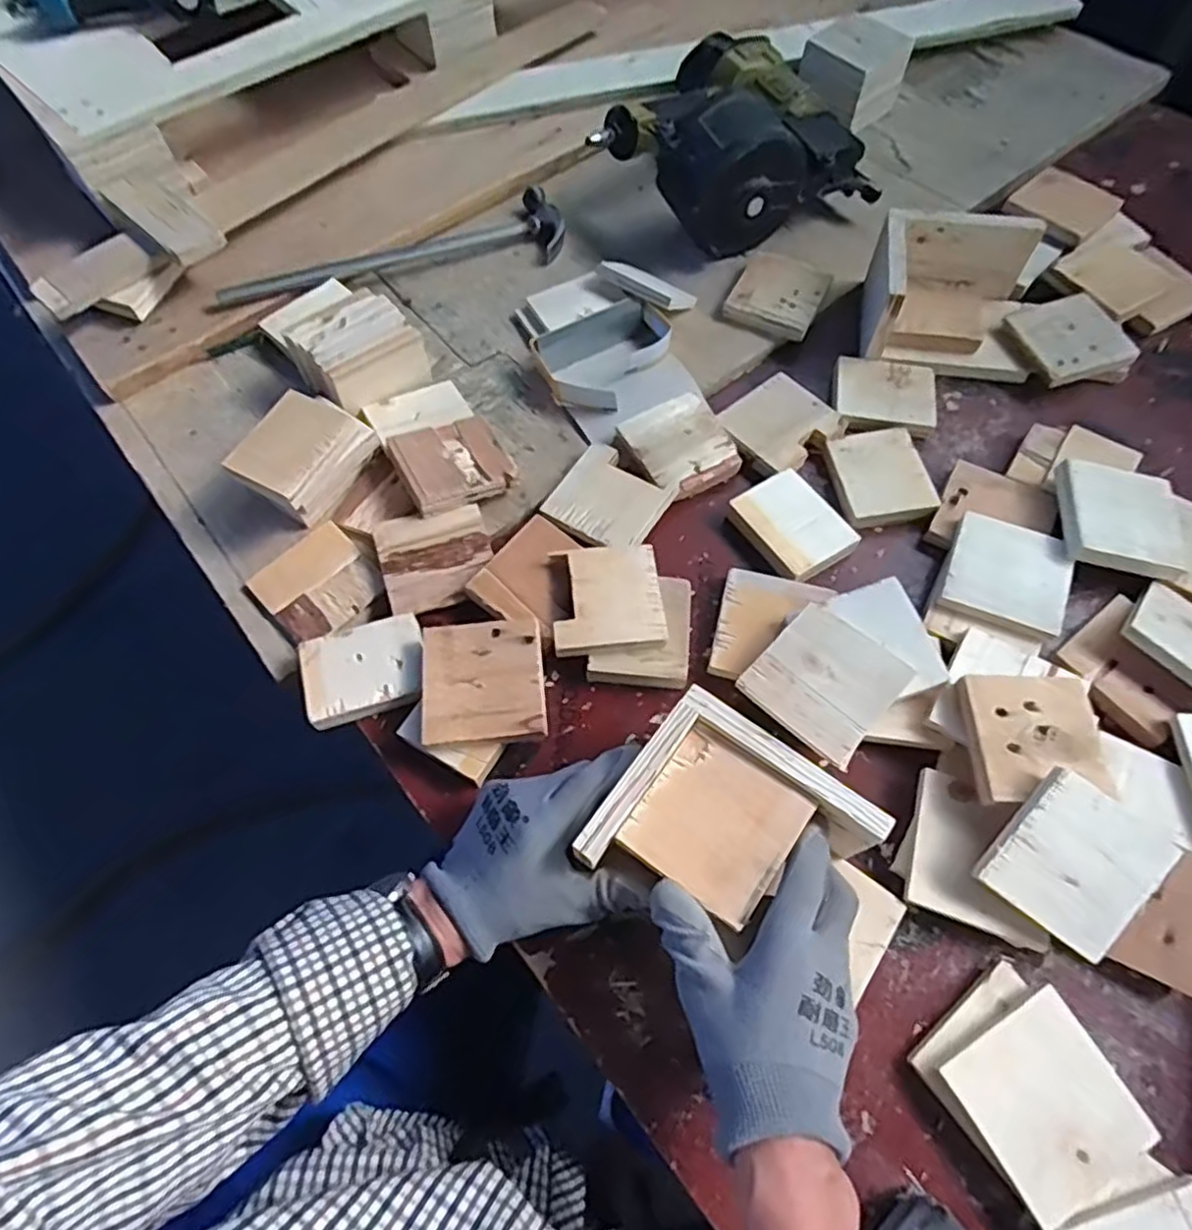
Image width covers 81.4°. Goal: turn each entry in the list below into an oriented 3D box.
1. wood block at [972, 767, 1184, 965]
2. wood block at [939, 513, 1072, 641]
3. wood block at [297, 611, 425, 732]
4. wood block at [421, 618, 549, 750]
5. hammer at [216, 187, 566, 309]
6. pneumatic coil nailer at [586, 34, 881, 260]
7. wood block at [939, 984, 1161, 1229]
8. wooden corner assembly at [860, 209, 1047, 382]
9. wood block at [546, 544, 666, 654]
[{"bbox_3d":[0.305,0.158,0.440,0.091,0.009,0.089,36,90,4],"label":"wood block"},{"bbox_3d":[0.330,-0.034,0.554,0.091,0.011,0.090,25,67,10],"label":"wood block"},{"bbox_3d":[-0.178,0.040,0.533,0.090,0.016,0.072,-15,66,-8],"label":"wood block"},{"bbox_3d":[-0.083,0.049,0.513,0.088,0.019,0.092,-5,65,-4],"label":"wood block"},{"bbox_3d":[-0.210,-0.381,0.730,0.361,0.035,0.095,-18,67,-10],"label":"hammer"},{"bbox_3d":[0.159,-0.498,0.732,0.236,0.114,0.232,32,68,12],"label":"pneumatic coil nailer"},{"bbox_3d":[0.266,0.286,0.406,0.088,0.008,0.090,-27,69,-14],"label":"wood block"},{"bbox_3d":[0.342,-0.309,0.659,0.154,0.071,0.134,14,65,5],"label":"wooden corner assembly"},{"bbox_3d":[0.009,-0.012,0.544,0.083,0.019,0.087,-4,65,-3],"label":"wood block"}]

